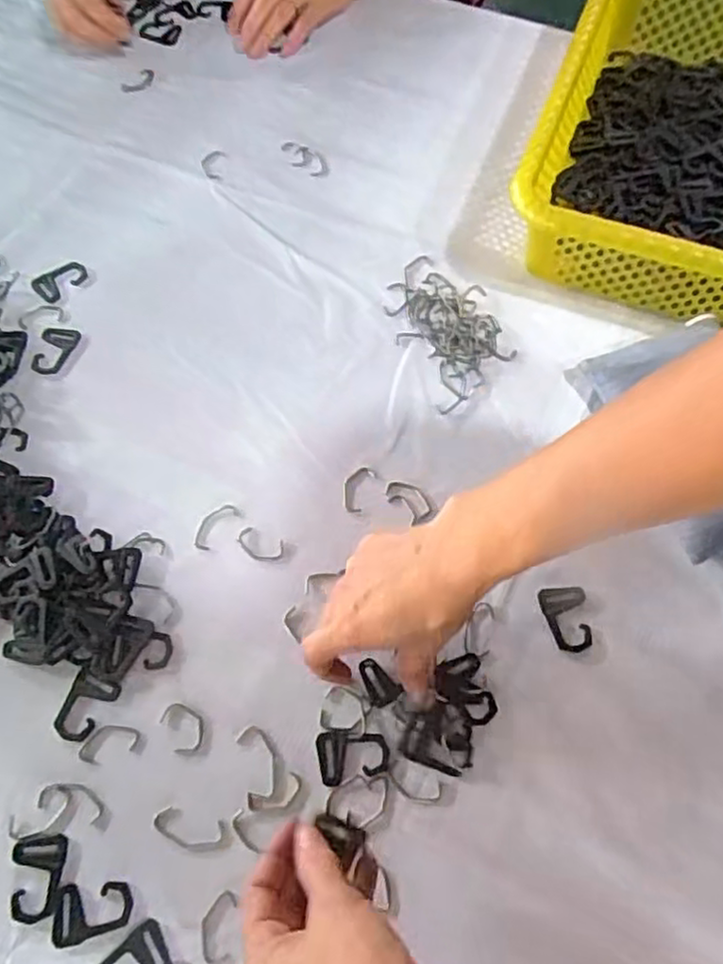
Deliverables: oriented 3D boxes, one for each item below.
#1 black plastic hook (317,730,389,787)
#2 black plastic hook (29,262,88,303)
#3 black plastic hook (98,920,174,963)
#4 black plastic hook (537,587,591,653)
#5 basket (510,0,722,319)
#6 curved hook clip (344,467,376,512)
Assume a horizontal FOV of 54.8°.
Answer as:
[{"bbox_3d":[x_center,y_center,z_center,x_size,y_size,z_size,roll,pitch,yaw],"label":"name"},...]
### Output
[{"bbox_3d":[-0.005,0.163,0.418,0.042,0.004,0.030,-7,65,-3],"label":"black plastic hook"},{"bbox_3d":[-0.249,-0.168,0.576,0.030,0.004,0.041,40,71,17],"label":"black plastic hook"},{"bbox_3d":[-0.124,0.261,0.373,0.043,0.004,0.029,-31,69,-13],"label":"black plastic hook"},{"bbox_3d":[0.132,0.088,0.451,0.030,0.004,0.041,-4,65,-2],"label":"black plastic hook"},{"bbox_3d":[0.276,-0.288,0.579,0.235,0.091,0.347,20,67,9],"label":"basket"},{"bbox_3d":[-0.004,0.004,0.493,0.018,0.004,0.036,20,67,9],"label":"curved hook clip"}]

